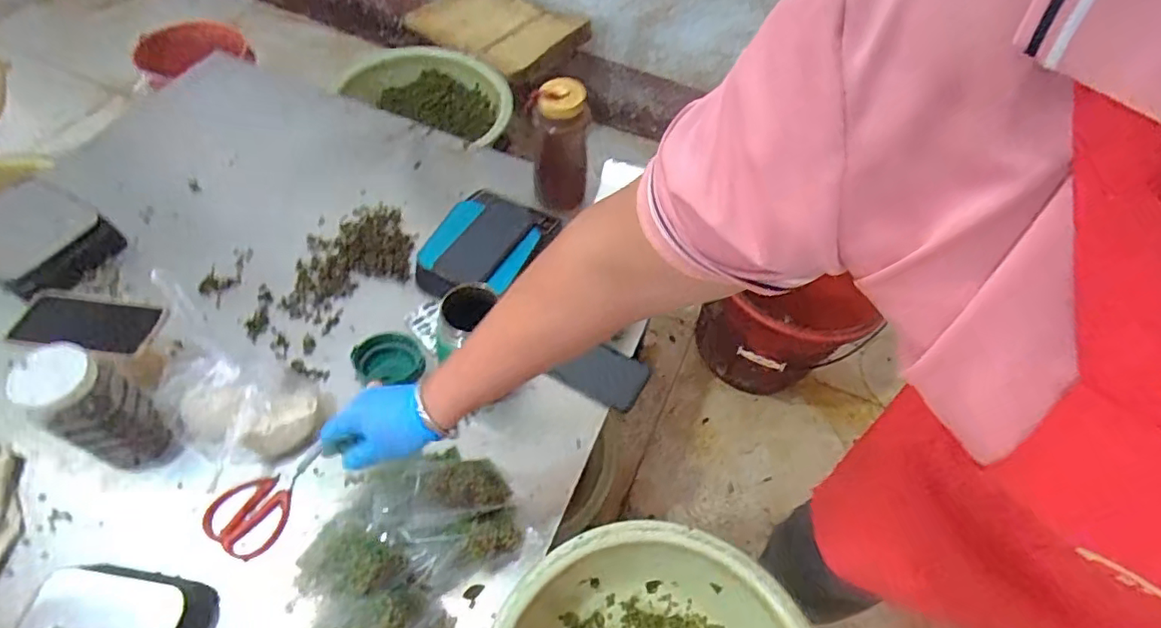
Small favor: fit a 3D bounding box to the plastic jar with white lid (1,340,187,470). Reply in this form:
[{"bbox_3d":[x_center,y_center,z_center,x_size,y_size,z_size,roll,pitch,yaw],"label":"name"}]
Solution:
[{"bbox_3d":[-0.534,0.111,0.647,0.087,0.161,0.077,25,58,12],"label":"plastic jar with white lid"}]

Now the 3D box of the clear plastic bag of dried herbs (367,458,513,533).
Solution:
[{"bbox_3d":[-0.161,0.206,0.664,0.150,0.038,0.063,-11,58,-11],"label":"clear plastic bag of dried herbs"}]

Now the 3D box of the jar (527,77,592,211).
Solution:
[{"bbox_3d":[-0.034,-0.256,0.933,0.087,0.232,0.073,4,56,-2],"label":"jar"}]

